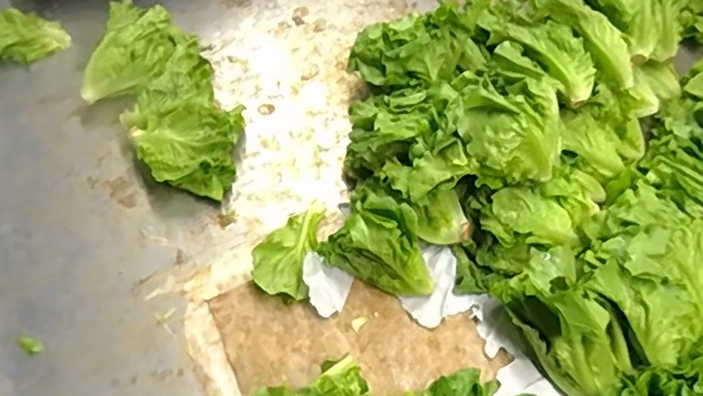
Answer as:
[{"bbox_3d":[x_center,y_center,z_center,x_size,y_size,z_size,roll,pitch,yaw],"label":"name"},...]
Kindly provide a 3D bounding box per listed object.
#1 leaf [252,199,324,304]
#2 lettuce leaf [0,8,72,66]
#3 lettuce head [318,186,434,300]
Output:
[{"bbox_3d":[-0.054,0.039,0.494,0.049,0.021,0.087,8,60,3],"label":"leaf"},{"bbox_3d":[-0.345,-0.166,0.606,0.083,0.021,0.072,-37,67,-21],"label":"lettuce leaf"},{"bbox_3d":[0.025,0.036,0.468,0.089,0.074,0.048,21,61,10],"label":"lettuce head"}]

